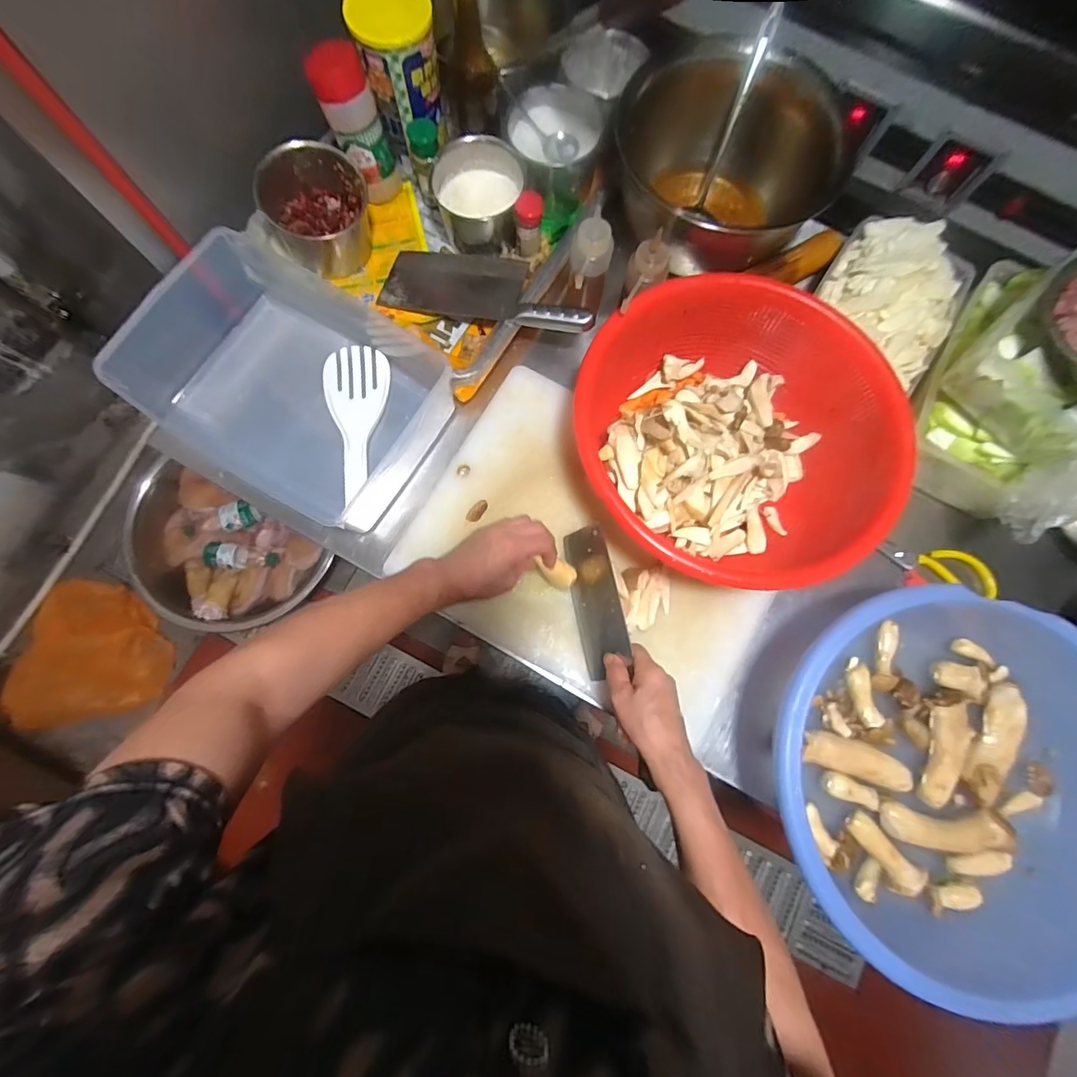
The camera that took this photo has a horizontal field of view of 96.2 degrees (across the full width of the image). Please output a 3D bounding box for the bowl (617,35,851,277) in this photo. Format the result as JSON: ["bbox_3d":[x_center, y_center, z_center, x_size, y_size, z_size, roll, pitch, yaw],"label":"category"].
[{"bbox_3d":[0.244,-0.471,0.628,0.222,0.144,0.238,0,79,-1],"label":"bowl"}]

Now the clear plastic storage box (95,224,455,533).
[{"bbox_3d":[-0.316,-0.207,0.629,0.364,0.113,0.276,29,80,4],"label":"clear plastic storage box"}]

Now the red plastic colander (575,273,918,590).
[{"bbox_3d":[0.219,-0.121,0.572,0.348,0.122,0.351,0,79,-1],"label":"red plastic colander"}]

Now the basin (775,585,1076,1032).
[{"bbox_3d":[0.428,0.243,0.513,0.363,0.133,0.359,0,79,-1],"label":"basin"}]

